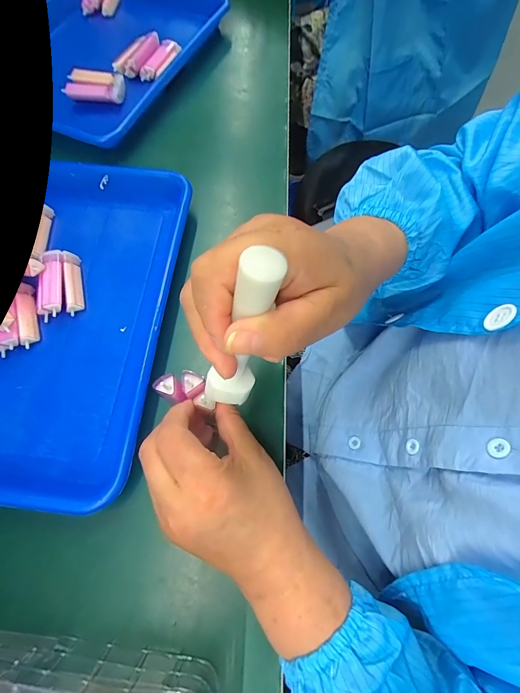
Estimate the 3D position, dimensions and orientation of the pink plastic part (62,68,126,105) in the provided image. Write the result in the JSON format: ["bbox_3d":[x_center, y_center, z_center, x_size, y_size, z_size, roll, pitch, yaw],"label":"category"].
[{"bbox_3d":[-0.209,-0.330,0.429,0.069,0.018,0.043,4,68,3],"label":"pink plastic part"}]

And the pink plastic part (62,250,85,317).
[{"bbox_3d":[-0.182,-0.064,0.330,0.014,0.015,0.067,-11,69,-4],"label":"pink plastic part"}]

